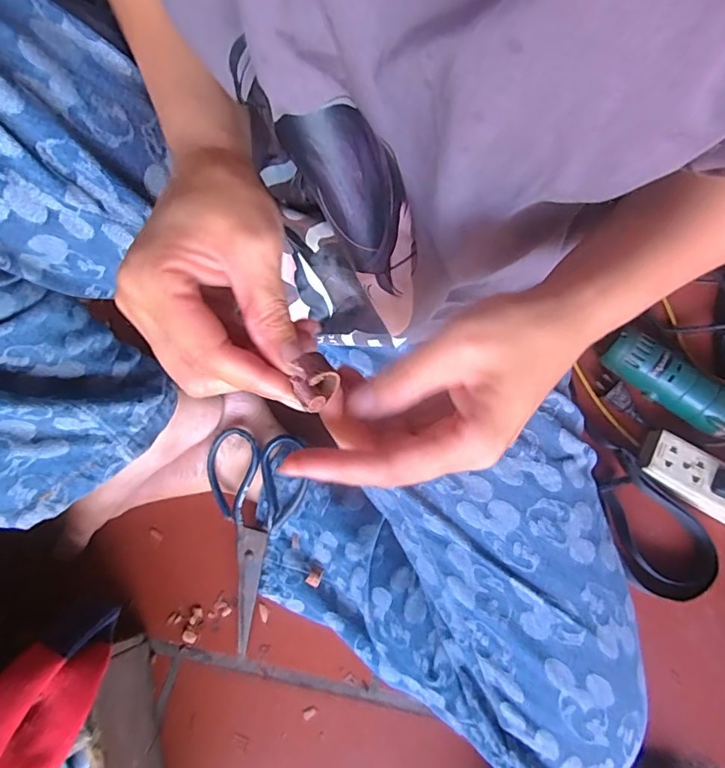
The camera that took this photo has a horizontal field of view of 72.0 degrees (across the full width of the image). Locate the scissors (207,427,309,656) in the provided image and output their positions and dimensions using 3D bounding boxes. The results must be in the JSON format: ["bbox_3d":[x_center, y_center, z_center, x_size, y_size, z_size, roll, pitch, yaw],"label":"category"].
[{"bbox_3d":[-0.105,0.149,0.471,0.092,0.020,0.206,4,92,0],"label":"scissors"}]

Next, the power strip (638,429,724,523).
[{"bbox_3d":[0.355,0.100,0.527,0.123,0.036,0.053,32,75,7],"label":"power strip"}]

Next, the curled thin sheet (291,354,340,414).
[{"bbox_3d":[-0.020,-0.001,0.202,0.018,0.013,0.018,43,77,10],"label":"curled thin sheet"}]

